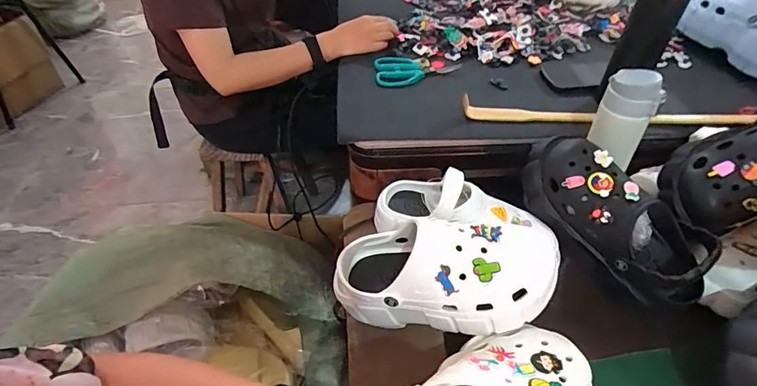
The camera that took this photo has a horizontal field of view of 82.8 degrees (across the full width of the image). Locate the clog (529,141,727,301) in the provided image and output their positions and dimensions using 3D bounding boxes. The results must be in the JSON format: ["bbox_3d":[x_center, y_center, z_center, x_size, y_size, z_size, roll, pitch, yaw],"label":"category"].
[{"bbox_3d":[0.289,0.023,0.534,0.086,0.085,0.234,-35,72,-30],"label":"clog"}]

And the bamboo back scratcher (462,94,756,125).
[{"bbox_3d":[0.350,-0.120,0.656,0.437,0.023,0.030,2,45,1],"label":"bamboo back scratcher"}]

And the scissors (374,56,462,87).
[{"bbox_3d":[0.069,-0.217,0.759,0.148,0.013,0.084,-2,48,-5],"label":"scissors"}]

